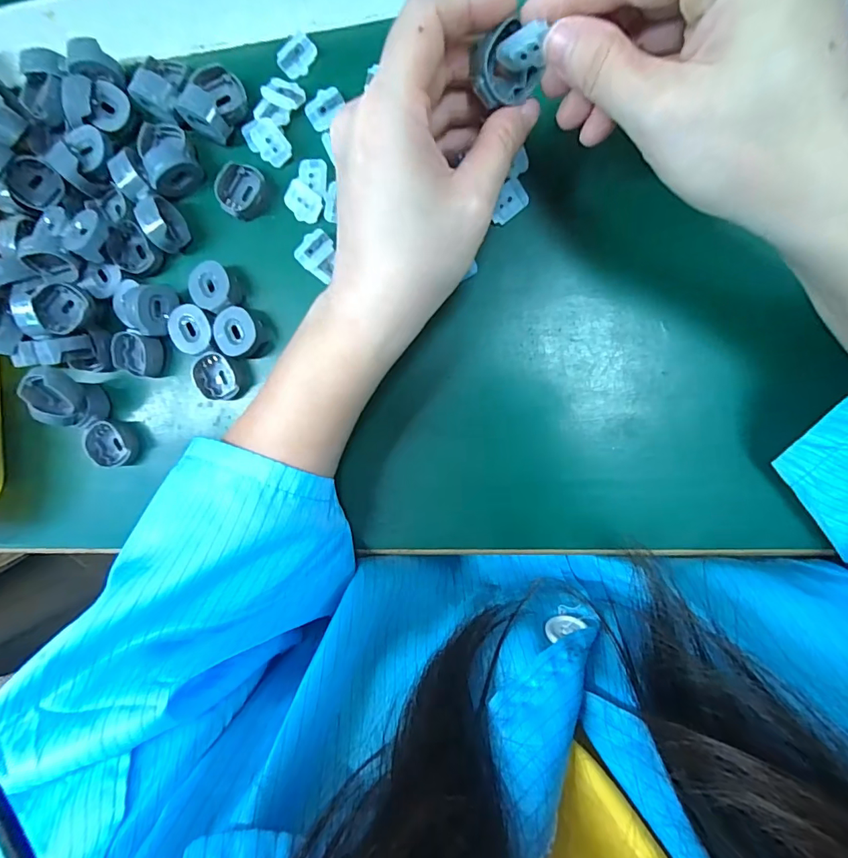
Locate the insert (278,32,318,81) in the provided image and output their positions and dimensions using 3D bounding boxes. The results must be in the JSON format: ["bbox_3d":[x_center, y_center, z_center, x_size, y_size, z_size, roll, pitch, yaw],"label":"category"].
[{"bbox_3d":[-0.072,-0.210,0.259,0.015,0.007,0.022,39,98,5],"label":"insert"}]

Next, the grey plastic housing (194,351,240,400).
[{"bbox_3d":[-0.122,-0.031,0.274,0.024,0.014,0.027,2,94,9],"label":"grey plastic housing"}]

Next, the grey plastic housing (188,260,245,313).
[{"bbox_3d":[-0.121,-0.083,0.271,0.026,0.017,0.028,-1,93,9],"label":"grey plastic housing"}]

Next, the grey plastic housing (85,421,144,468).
[{"bbox_3d":[-0.193,0.009,0.287,0.024,0.017,0.028,-1,93,9],"label":"grey plastic housing"}]

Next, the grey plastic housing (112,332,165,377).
[{"bbox_3d":[-0.174,-0.045,0.278,0.029,0.014,0.025,13,95,8],"label":"grey plastic housing"}]

